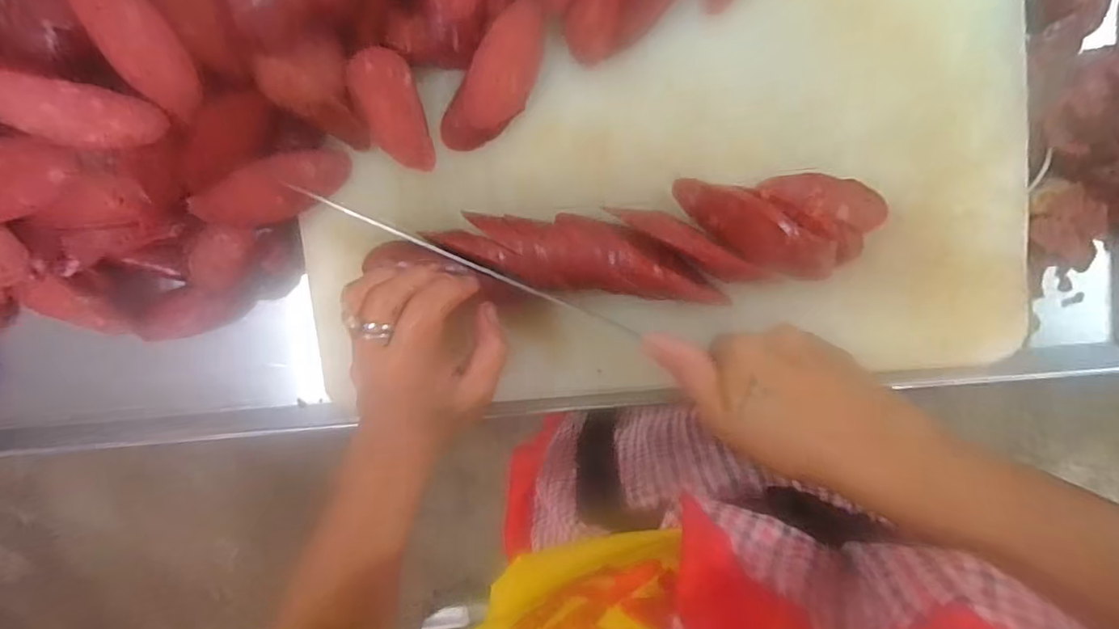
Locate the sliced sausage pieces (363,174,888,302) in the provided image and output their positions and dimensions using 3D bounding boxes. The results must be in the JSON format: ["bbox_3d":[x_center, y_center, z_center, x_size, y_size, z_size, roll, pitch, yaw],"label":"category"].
[{"bbox_3d":[0.034,-0.038,0.322,0.281,0.026,0.062,-4,97,4],"label":"sliced sausage pieces"}]

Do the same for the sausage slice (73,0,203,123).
[{"bbox_3d":[-0.221,-0.143,0.293,0.031,0.008,0.082,-20,128,7],"label":"sausage slice"}]

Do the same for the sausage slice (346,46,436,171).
[{"bbox_3d":[-0.100,-0.122,0.340,0.035,0.007,0.072,-20,114,7],"label":"sausage slice"}]

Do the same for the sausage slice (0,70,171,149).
[{"bbox_3d":[-0.272,-0.112,0.305,0.098,0.015,0.038,4,136,-19],"label":"sausage slice"}]

